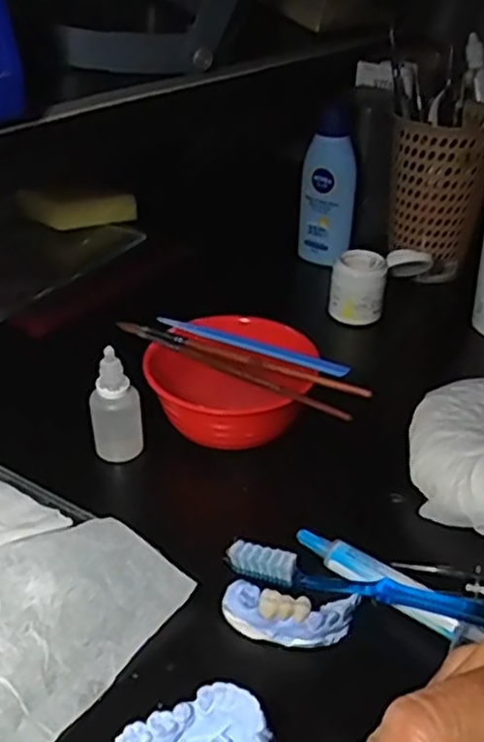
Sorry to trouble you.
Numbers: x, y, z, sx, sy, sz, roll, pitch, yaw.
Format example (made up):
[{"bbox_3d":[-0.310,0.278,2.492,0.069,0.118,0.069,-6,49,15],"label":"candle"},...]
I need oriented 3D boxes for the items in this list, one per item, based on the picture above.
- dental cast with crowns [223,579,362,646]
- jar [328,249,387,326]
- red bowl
[{"bbox_3d":[0.023,0.117,0.348,0.063,0.022,0.020,6,34,5],"label":"dental cast with crowns"},{"bbox_3d":[0.097,-0.072,0.600,0.042,0.051,0.048,-27,44,-36],"label":"jar"},{"bbox_3d":[-0.009,0.008,0.473,0.103,0.049,0.093,5,34,4],"label":"red bowl"}]

